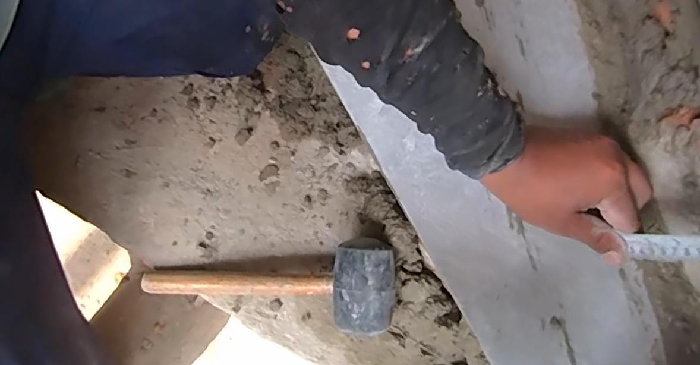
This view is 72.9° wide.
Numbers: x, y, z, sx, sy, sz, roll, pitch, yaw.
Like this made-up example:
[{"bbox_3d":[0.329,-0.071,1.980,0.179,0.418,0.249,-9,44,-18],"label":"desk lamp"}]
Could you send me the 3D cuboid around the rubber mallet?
[{"bbox_3d":[-0.099,0.112,0.543,0.293,0.077,0.105,3,78,0],"label":"rubber mallet"}]

